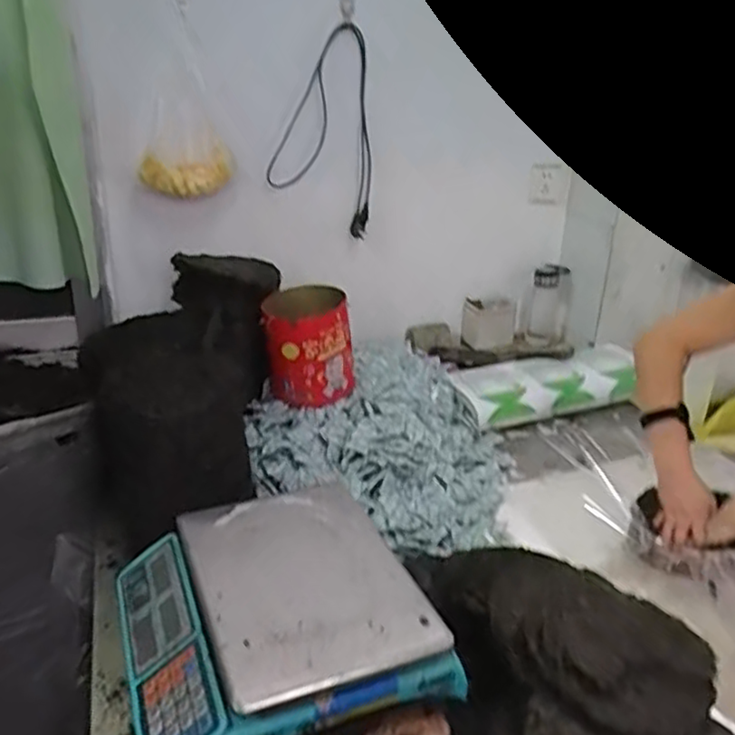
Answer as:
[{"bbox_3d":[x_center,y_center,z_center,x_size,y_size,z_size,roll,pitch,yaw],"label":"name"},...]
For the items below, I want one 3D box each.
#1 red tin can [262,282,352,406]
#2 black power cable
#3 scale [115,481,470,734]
[{"bbox_3d":[-0.112,-0.040,1.283,0.156,0.191,0.126,-4,25,-12],"label":"red tin can"},{"bbox_3d":[-0.034,-0.498,1.475,0.265,0.363,0.016,24,7,-31],"label":"black power cable"},{"bbox_3d":[-0.110,0.270,0.779,0.307,0.090,0.304,-9,26,-22],"label":"scale"}]

